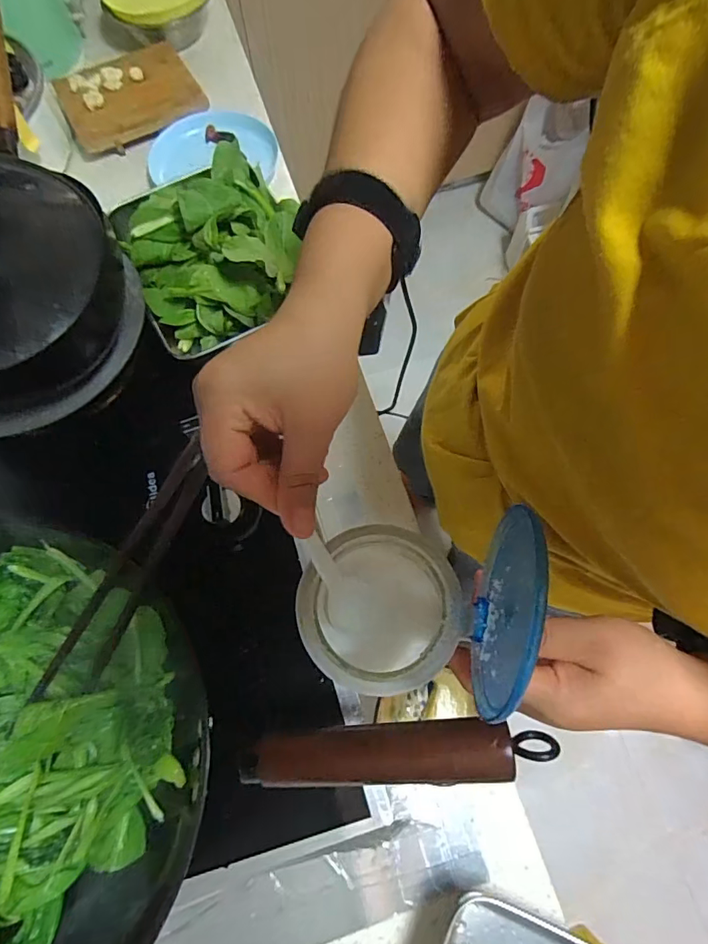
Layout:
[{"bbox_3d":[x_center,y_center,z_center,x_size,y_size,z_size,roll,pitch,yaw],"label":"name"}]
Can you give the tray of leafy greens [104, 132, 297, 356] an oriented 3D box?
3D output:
[{"bbox_3d":[-0.163,-0.268,0.561,0.194,0.102,0.242,-24,71,-8],"label":"tray of leafy greens"}]

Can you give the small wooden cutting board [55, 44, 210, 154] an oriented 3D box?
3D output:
[{"bbox_3d":[-0.329,-0.554,0.706,0.193,0.021,0.149,-25,80,-5],"label":"small wooden cutting board"}]

